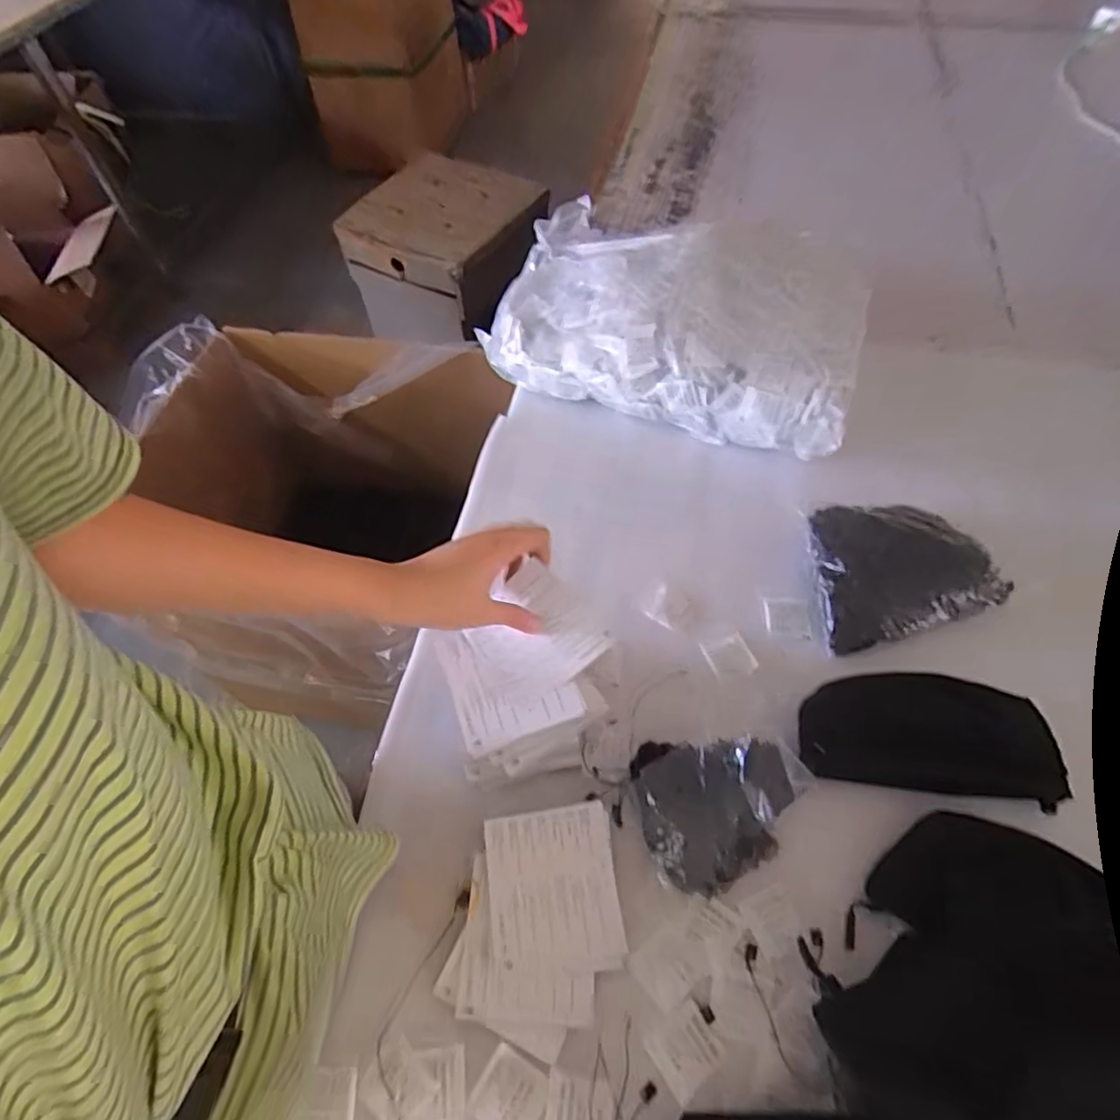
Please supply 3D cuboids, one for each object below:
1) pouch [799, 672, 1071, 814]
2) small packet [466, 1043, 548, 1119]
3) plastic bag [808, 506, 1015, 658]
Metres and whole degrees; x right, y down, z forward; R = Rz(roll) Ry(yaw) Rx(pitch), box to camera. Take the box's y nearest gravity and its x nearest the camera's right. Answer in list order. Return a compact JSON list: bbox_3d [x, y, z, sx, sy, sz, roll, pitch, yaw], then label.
[{"bbox_3d":[0.284,0.132,0.486,0.192,0.046,0.088,5,55,5],"label":"pouch"},{"bbox_3d":[-0.031,0.333,0.387,0.042,0.004,0.039,26,60,18],"label":"small packet"},{"bbox_3d":[0.309,0.012,0.568,0.152,0.054,0.125,-4,55,-1],"label":"plastic bag"}]

